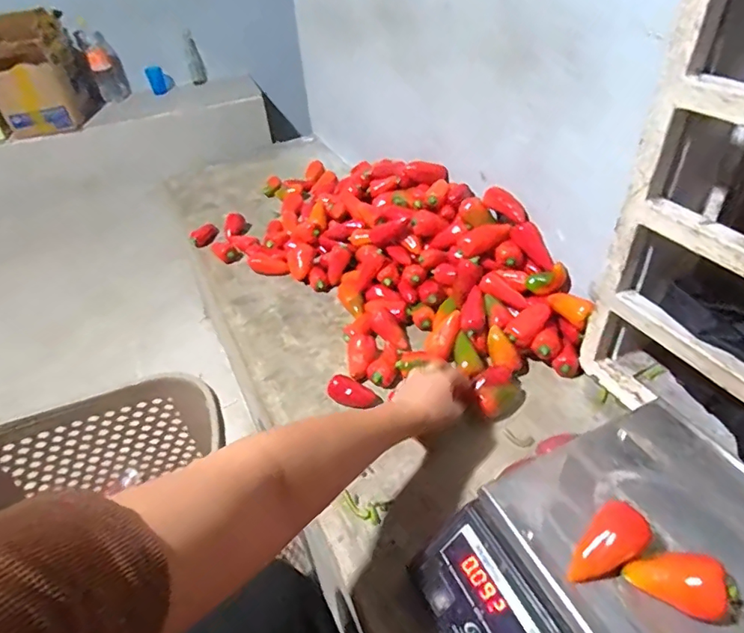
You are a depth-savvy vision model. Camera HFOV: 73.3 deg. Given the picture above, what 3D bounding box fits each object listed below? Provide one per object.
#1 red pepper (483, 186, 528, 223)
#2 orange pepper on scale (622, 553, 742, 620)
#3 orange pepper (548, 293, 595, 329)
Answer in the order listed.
[{"bbox_3d":[0.201,-0.167,0.748,0.028,0.025,0.077,-32,62,-27],"label":"red pepper"},{"bbox_3d":[0.228,0.193,0.362,0.072,0.035,0.032,19,46,26],"label":"orange pepper on scale"},{"bbox_3d":[0.273,-0.014,0.686,0.027,0.028,0.069,-18,42,-14],"label":"orange pepper"}]

